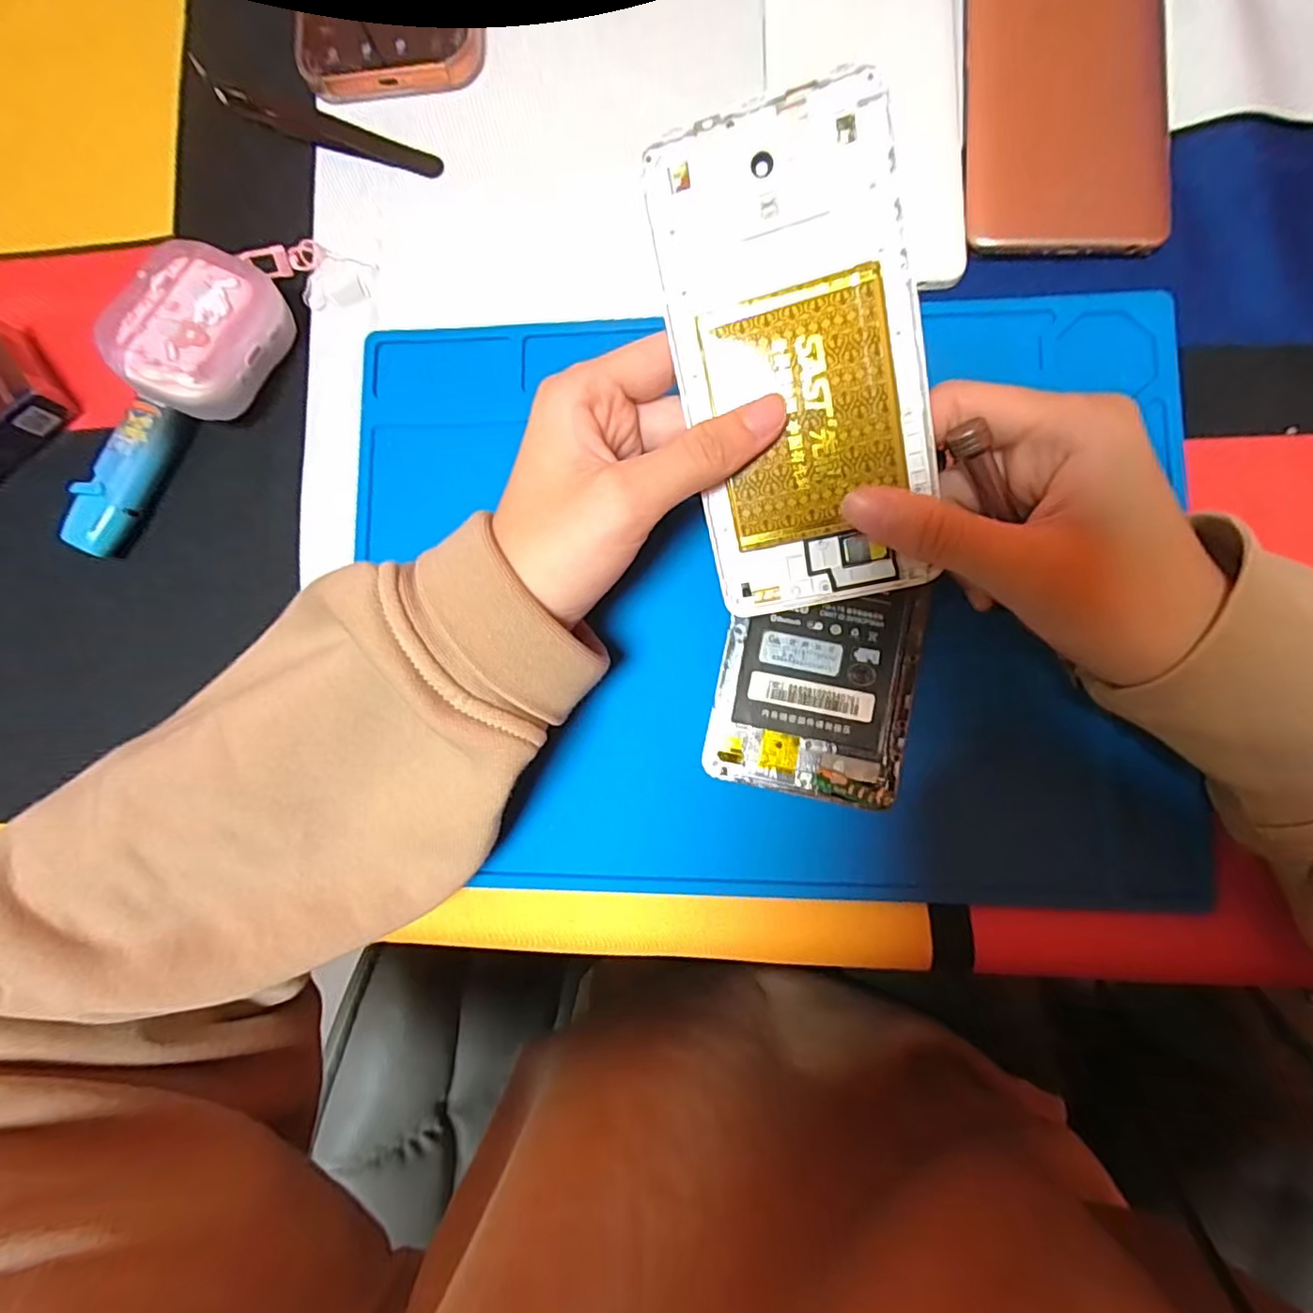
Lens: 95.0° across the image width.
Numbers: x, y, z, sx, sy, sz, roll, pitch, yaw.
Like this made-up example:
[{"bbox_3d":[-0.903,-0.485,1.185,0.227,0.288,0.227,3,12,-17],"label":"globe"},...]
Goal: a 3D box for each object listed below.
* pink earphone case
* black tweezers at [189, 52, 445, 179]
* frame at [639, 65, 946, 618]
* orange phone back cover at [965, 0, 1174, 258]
[{"bbox_3d":[-0.186,-0.133,0.247,0.048,0.035,0.064,26,89,6],"label":"pink earphone case"},{"bbox_3d":[-0.153,-0.236,0.266,0.123,0.010,0.016,23,88,6],"label":"black tweezers"},{"bbox_3d":[0.044,-0.086,0.186,0.071,0.004,0.141,-11,104,13],"label":"frame"},{"bbox_3d":[0.161,-0.232,0.236,0.074,0.007,0.154,1,86,5],"label":"orange phone back cover"}]

